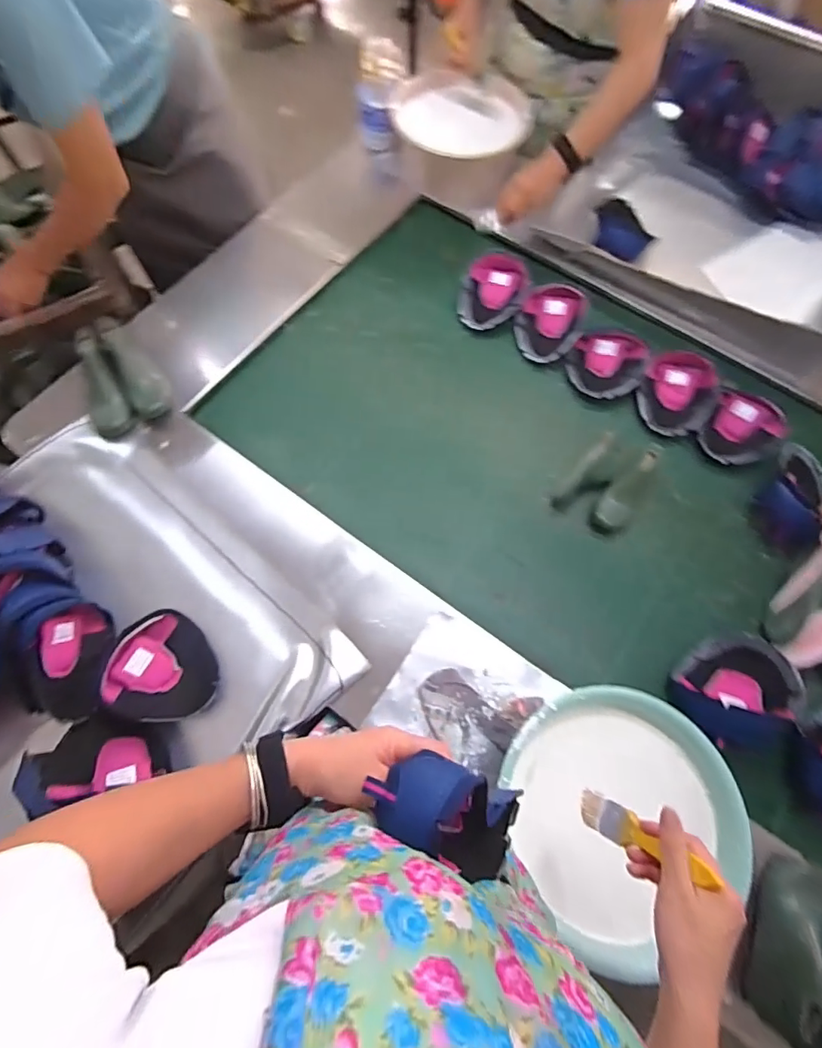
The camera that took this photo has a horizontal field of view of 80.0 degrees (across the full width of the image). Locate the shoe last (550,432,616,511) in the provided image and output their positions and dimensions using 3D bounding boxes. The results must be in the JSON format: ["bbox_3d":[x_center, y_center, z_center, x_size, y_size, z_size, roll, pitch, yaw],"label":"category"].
[{"bbox_3d":[0.336,-0.098,0.916,0.078,0.057,0.181,38,73,13],"label":"shoe last"}]

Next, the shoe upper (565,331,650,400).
[{"bbox_3d":[0.400,-0.331,1.005,0.145,0.037,0.148,0,68,-1],"label":"shoe upper"}]

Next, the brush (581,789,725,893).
[{"bbox_3d":[0.221,0.303,0.475,0.015,0.155,0.033,37,71,-12],"label":"brush"}]

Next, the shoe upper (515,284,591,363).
[{"bbox_3d":[0.283,-0.416,1.006,0.133,0.078,0.137,0,68,-1],"label":"shoe upper"}]

